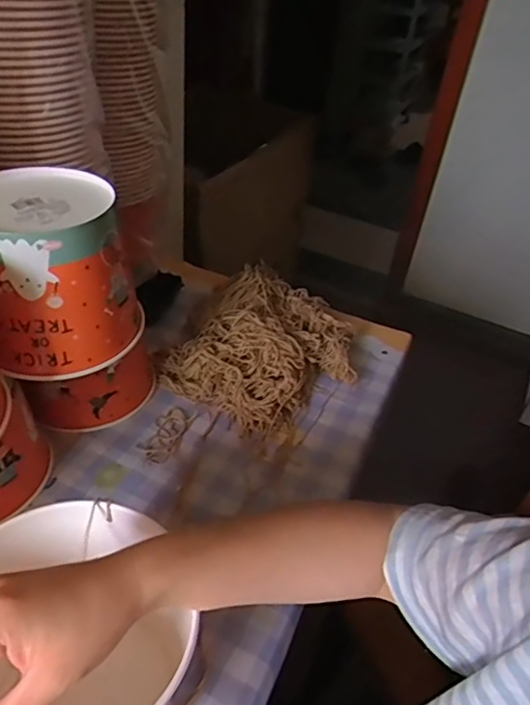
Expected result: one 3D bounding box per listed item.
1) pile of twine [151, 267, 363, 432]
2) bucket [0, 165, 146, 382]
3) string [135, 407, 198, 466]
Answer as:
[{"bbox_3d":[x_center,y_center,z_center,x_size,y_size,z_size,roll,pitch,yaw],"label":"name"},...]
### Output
[{"bbox_3d":[0.001,-0.012,0.722,0.220,0.067,0.248,24,42,22],"label":"pile of twine"},{"bbox_3d":[-0.192,-0.073,0.506,0.139,0.137,0.124,-13,44,-23],"label":"bucket"},{"bbox_3d":[-0.115,0.093,0.637,0.039,0.004,0.089,18,40,15],"label":"string"}]

